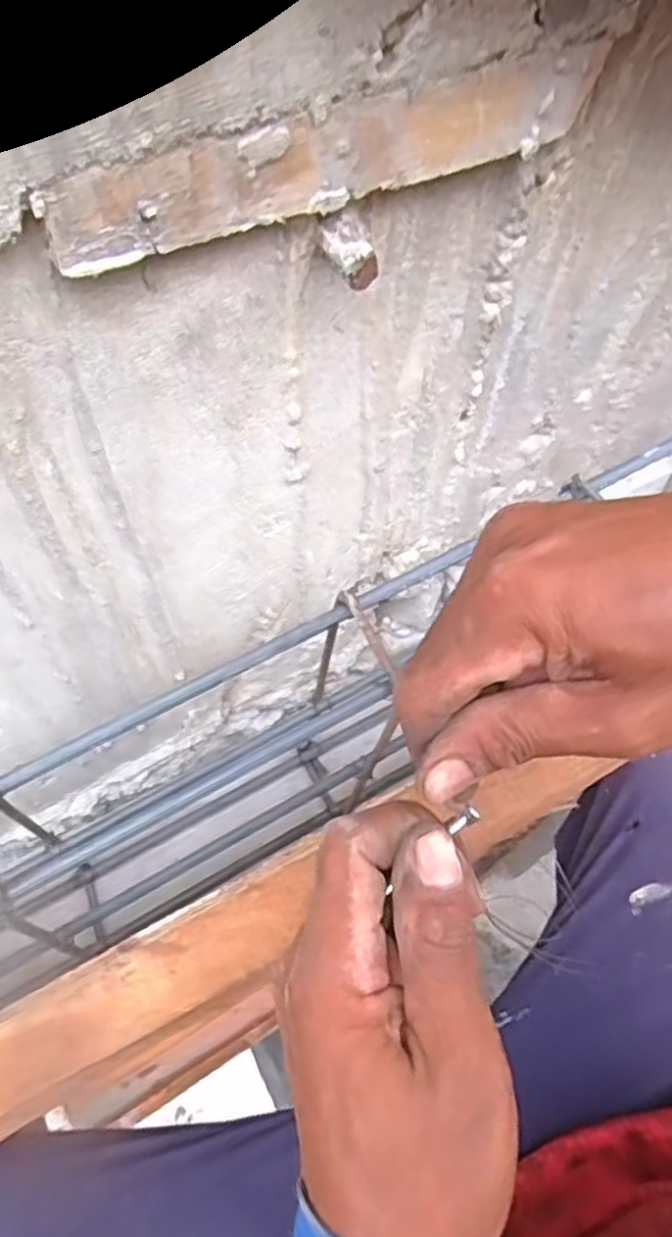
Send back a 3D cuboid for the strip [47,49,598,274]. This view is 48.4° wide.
[{"bbox_3d":[0.008,-0.175,0.281,0.237,0.037,0.004,-28,66,-17],"label":"strip"}]

